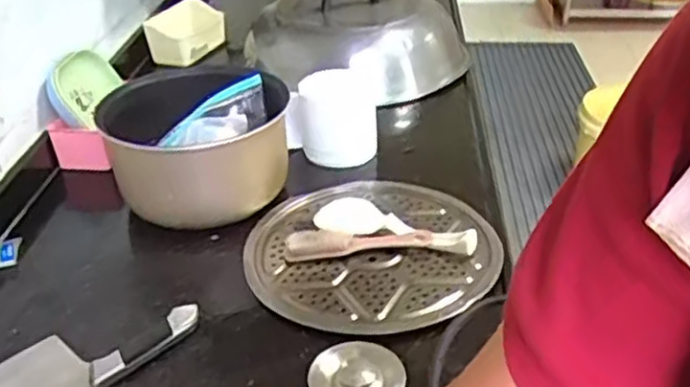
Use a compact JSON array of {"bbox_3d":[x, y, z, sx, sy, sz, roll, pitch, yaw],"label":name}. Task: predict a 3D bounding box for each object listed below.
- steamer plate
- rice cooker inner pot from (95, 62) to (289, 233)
[{"bbox_3d":[0.029,0.060,0.817,0.271,0.016,0.273,-2,31,1],"label":"steamer plate"},{"bbox_3d":[-0.183,-0.062,0.921,0.221,0.127,0.259,-13,33,-17],"label":"rice cooker inner pot"}]

